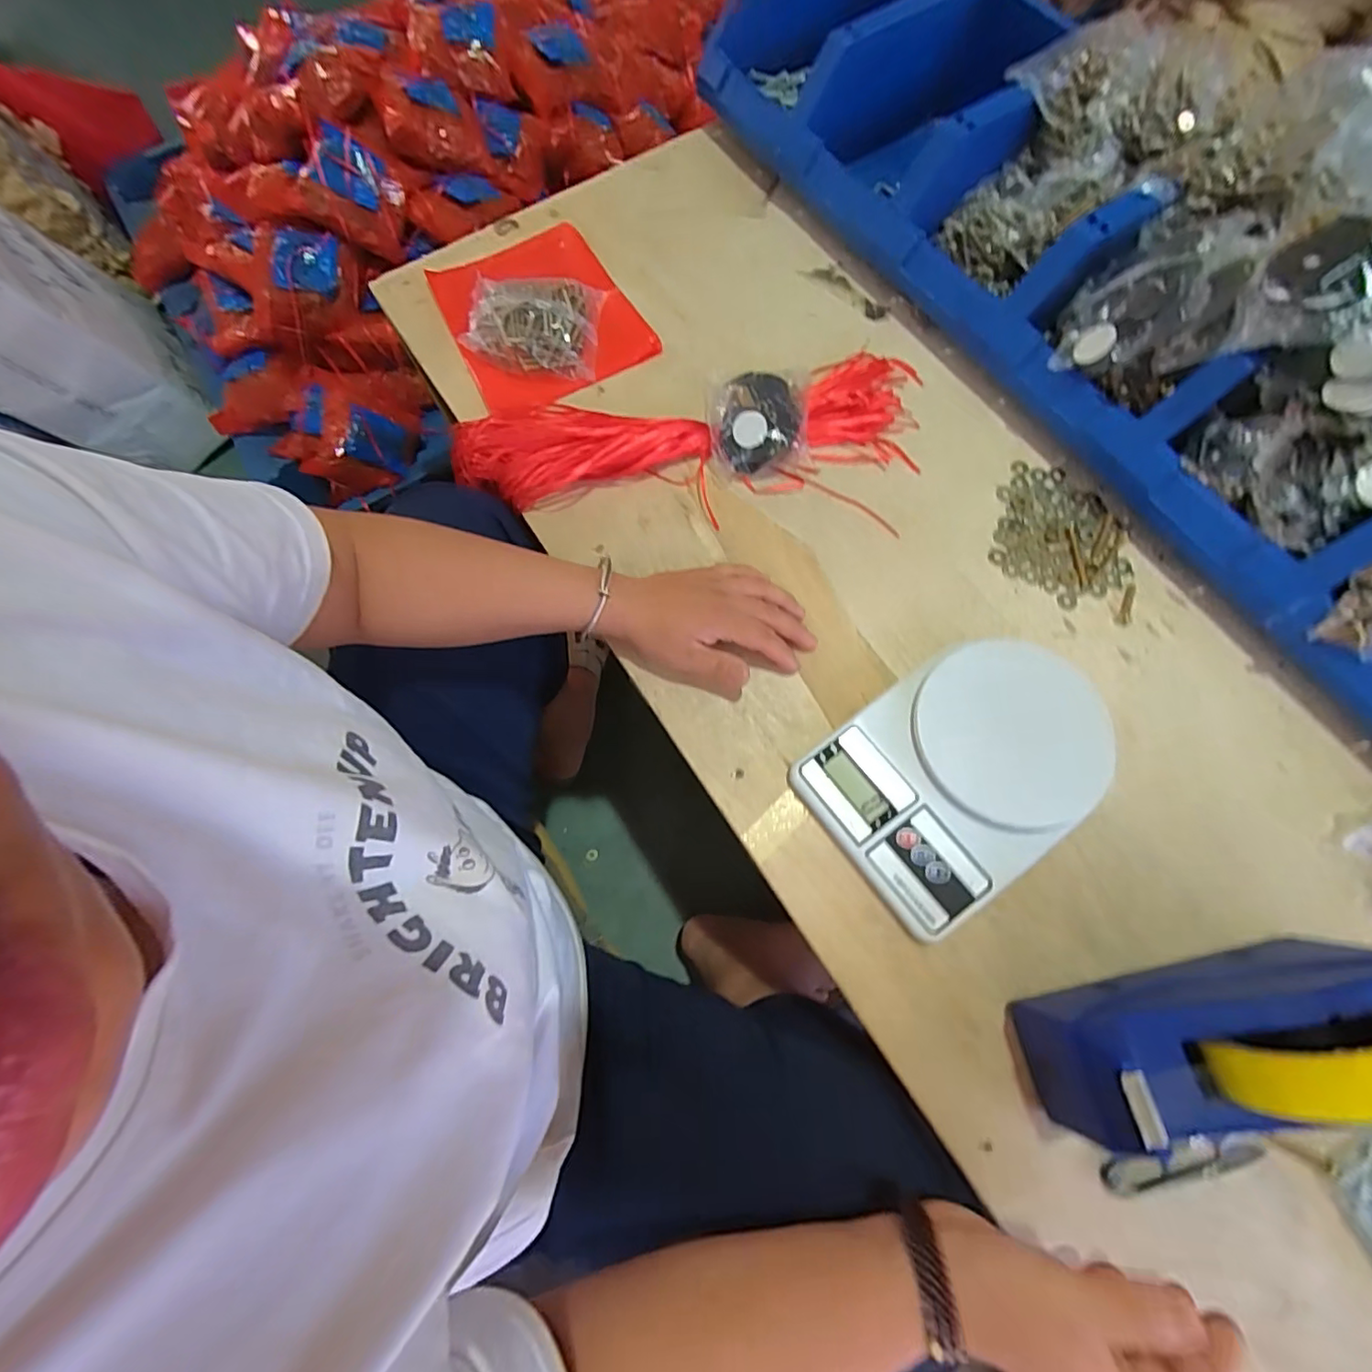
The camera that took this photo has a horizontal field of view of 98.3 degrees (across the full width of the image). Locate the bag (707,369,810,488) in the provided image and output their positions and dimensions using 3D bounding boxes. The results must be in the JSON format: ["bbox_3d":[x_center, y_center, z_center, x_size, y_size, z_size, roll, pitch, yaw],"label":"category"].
[{"bbox_3d":[0.068,-0.245,0.543,0.093,0.042,0.119,-1,72,2],"label":"bag"}]

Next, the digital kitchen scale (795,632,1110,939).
[{"bbox_3d":[0.202,0.060,0.432,0.212,0.042,0.151,-35,74,-9],"label":"digital kitchen scale"}]

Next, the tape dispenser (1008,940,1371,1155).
[{"bbox_3d":[0.316,0.201,0.334,0.205,0.129,0.069,-14,72,-3],"label":"tape dispenser"}]

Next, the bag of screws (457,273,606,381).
[{"bbox_3d":[-0.150,-0.358,0.582,0.124,0.037,0.107,2,72,3],"label":"bag of screws"}]

